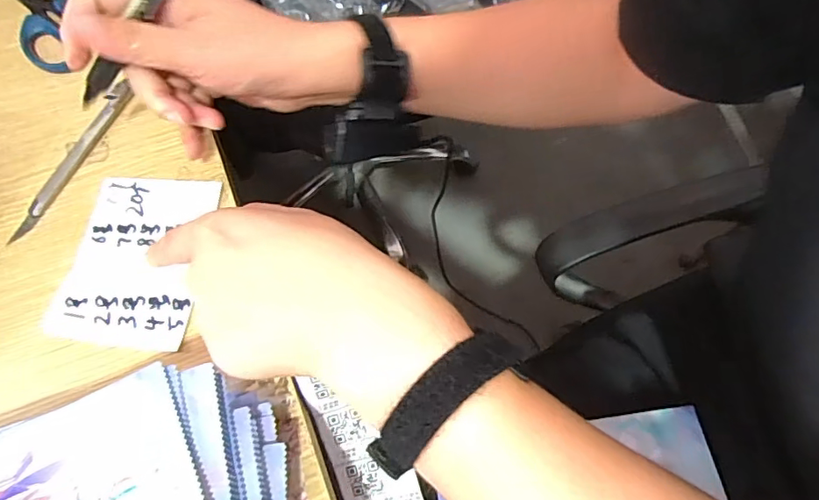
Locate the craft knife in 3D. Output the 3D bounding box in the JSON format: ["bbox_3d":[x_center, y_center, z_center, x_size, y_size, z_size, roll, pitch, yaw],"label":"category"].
[{"bbox_3d":[-0.243,-0.068,0.377,0.014,0.006,0.139,19,65,9],"label":"craft knife"}]

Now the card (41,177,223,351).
[{"bbox_3d":[-0.179,0.004,0.342,0.085,0.005,0.117,3,64,1],"label":"card"}]

